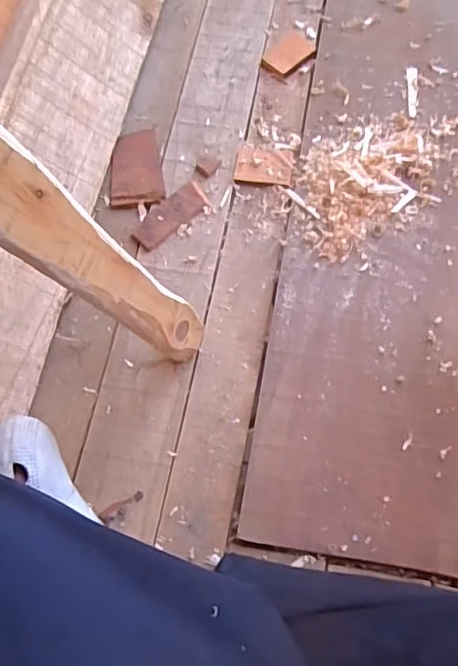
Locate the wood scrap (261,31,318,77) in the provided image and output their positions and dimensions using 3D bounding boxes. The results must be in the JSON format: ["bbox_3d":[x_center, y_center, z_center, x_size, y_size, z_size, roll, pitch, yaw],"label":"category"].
[{"bbox_3d":[0.073,-0.338,0.674,0.044,0.004,0.064,38,76,15],"label":"wood scrap"}]

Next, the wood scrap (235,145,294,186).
[{"bbox_3d":[0.040,-0.188,0.619,0.062,0.004,0.048,8,70,5],"label":"wood scrap"}]

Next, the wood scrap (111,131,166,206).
[{"bbox_3d":[-0.103,-0.187,0.624,0.058,0.009,0.096,-4,70,1],"label":"wood scrap"}]

